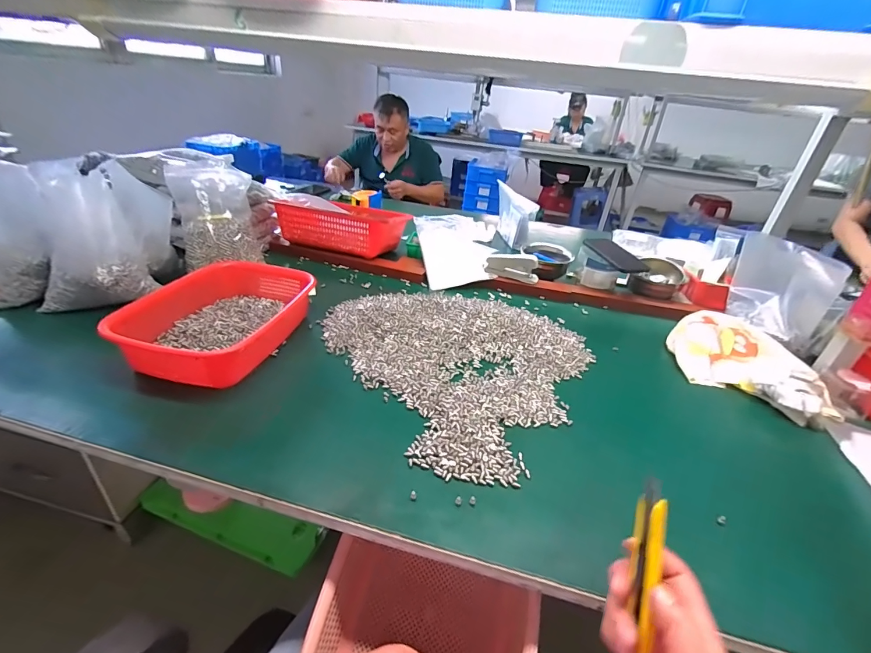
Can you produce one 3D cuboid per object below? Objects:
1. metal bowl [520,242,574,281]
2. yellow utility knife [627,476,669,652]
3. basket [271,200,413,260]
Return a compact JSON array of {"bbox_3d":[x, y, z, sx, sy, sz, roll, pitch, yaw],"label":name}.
[{"bbox_3d":[0.272,-0.156,0.962,0.110,0.070,0.109,2,32,-1],"label":"metal bowl"},{"bbox_3d":[0.150,0.168,0.280,0.018,0.119,0.012,6,-2,5],"label":"yellow utility knife"},{"bbox_3d":[-0.231,-0.257,1.002,0.284,0.090,0.177,14,33,16],"label":"basket"}]

